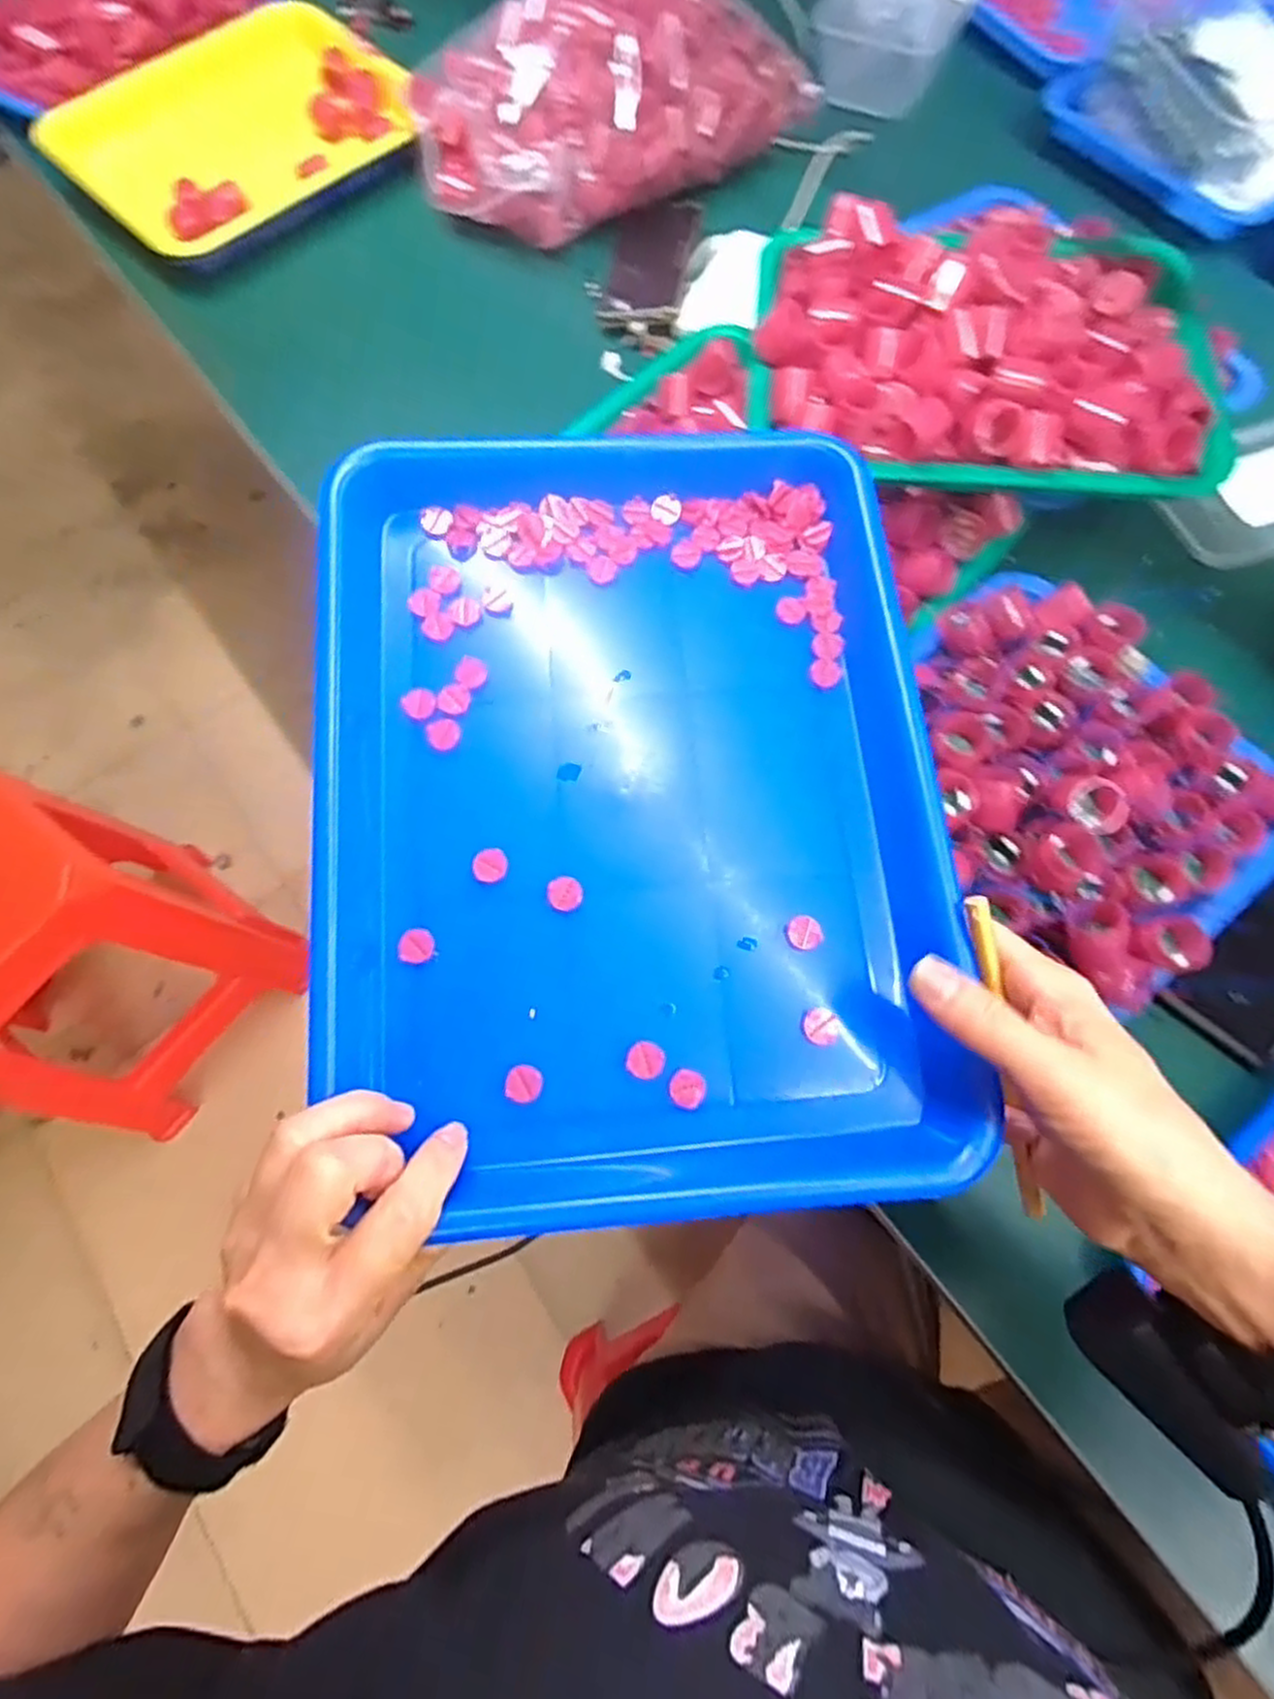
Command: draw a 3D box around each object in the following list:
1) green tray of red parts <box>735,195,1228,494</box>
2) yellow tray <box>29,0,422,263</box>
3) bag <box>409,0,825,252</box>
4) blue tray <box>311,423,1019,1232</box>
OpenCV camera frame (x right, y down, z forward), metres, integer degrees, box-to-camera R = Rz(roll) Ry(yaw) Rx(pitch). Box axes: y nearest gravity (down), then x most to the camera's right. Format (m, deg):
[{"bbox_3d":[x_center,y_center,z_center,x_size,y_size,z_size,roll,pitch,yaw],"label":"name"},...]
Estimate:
[{"bbox_3d":[0.256,-0.373,0.536,0.333,0.068,0.257,7,70,4],"label":"green tray of red parts"},{"bbox_3d":[-0.398,-0.729,0.756,0.336,0.039,0.266,-38,73,-12],"label":"yellow tray"},{"bbox_3d":[-0.027,-0.721,0.702,0.359,0.112,0.178,-25,71,-8],"label":"bag"},{"bbox_3d":[-0.001,-0.032,0.315,0.246,0.051,0.341,-4,69,0],"label":"blue tray"}]

